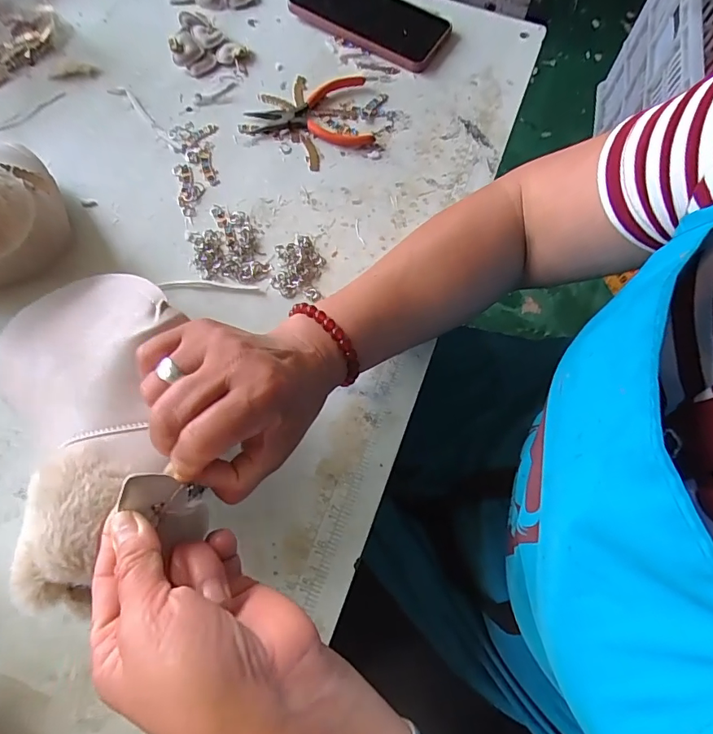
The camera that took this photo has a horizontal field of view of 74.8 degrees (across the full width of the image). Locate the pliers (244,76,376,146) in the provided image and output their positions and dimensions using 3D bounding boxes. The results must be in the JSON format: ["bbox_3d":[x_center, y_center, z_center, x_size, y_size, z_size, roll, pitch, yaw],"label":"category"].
[{"bbox_3d":[-0.046,-0.248,0.453,0.116,0.012,0.080,-7,69,-3],"label":"pliers"}]

